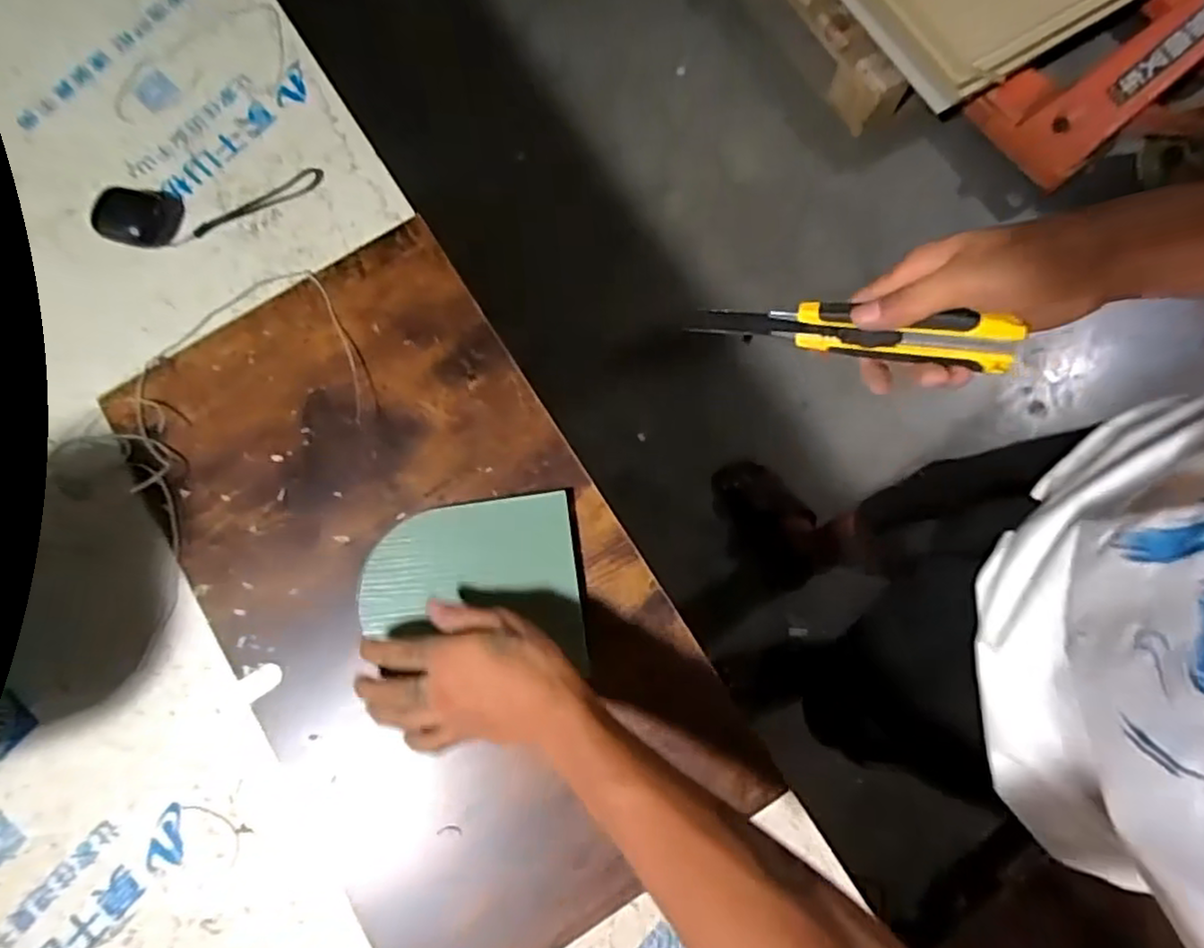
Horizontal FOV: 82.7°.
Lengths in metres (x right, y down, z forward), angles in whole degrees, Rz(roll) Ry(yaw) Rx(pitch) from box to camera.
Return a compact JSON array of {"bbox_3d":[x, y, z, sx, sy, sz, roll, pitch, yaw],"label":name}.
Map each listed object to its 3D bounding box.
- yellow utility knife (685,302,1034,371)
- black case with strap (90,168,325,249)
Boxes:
[{"bbox_3d":[0.149,-0.088,0.416,0.183,0.032,0.019,9,77,20],"label":"yellow utility knife"},{"bbox_3d":[-0.352,-0.240,0.614,0.191,0.023,0.057,-8,78,-2],"label":"black case with strap"}]

